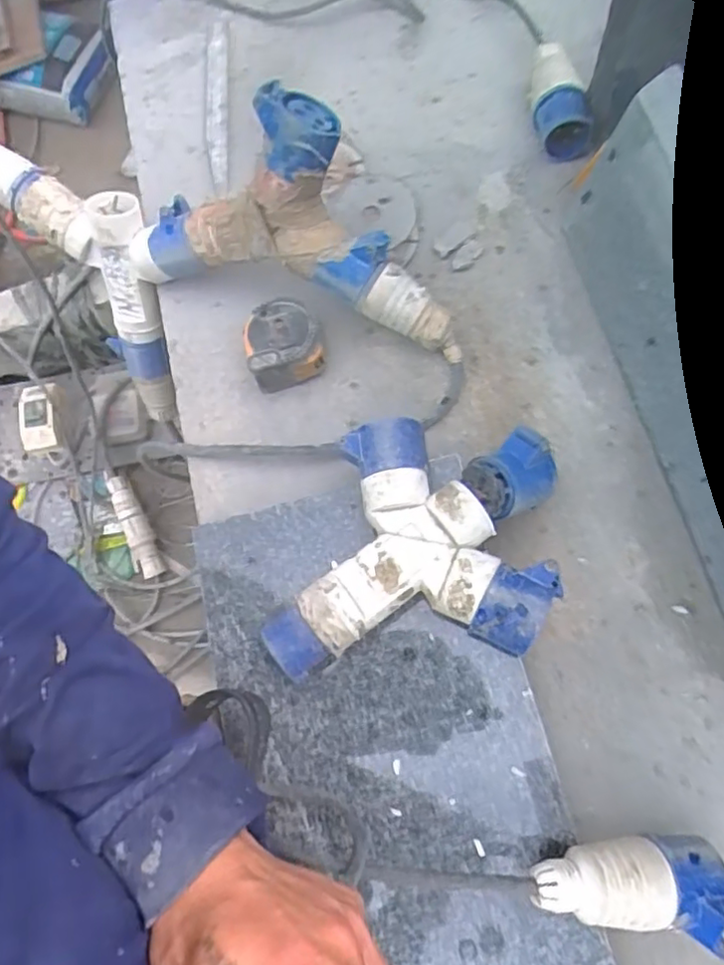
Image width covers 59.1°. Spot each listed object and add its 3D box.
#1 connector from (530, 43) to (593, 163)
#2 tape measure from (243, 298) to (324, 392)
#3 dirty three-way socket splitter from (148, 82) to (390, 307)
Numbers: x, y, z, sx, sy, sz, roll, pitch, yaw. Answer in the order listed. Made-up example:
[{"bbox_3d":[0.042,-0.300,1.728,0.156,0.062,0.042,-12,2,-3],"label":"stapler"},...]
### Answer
[{"bbox_3d":[0.177,-0.349,0.578,0.043,0.041,0.114,-7,73,5],"label":"connector"},{"bbox_3d":[-0.068,-0.122,0.563,0.067,0.040,0.066,-16,72,2],"label":"tape measure"},{"bbox_3d":[-0.078,-0.225,0.524,0.210,0.158,0.089,17,76,12],"label":"dirty three-way socket splitter"}]

